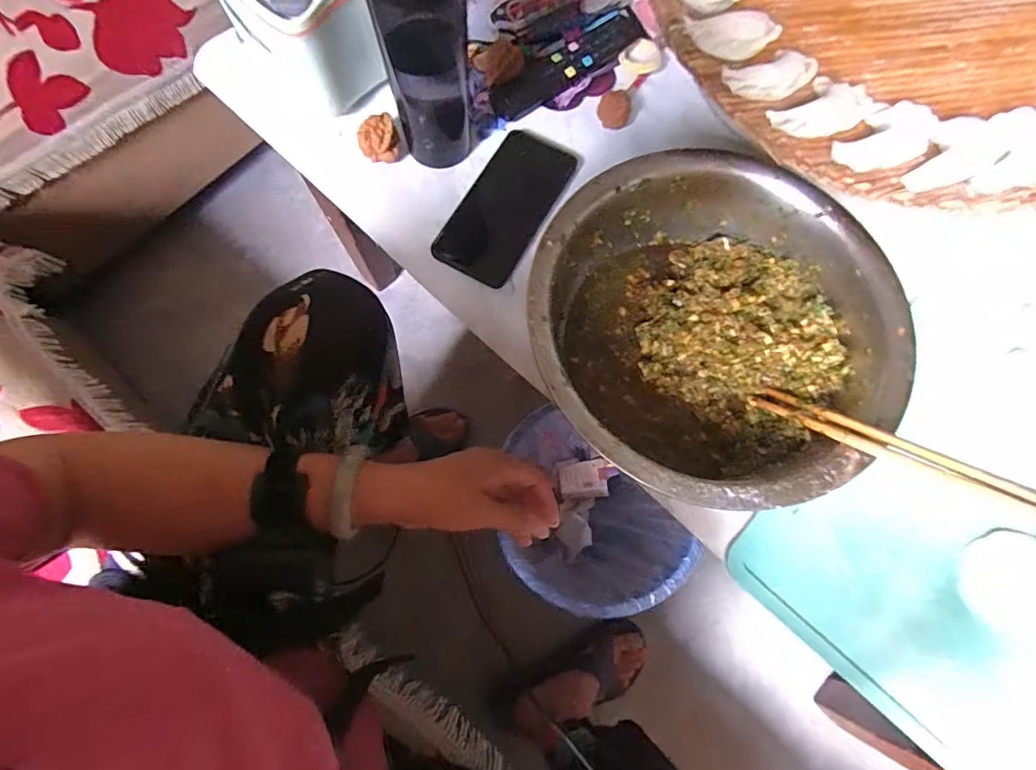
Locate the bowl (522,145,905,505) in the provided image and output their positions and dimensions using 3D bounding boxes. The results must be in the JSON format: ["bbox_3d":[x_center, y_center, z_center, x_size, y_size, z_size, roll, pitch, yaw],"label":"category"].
[{"bbox_3d":[0.143,-0.041,0.381,0.259,0.087,0.257,-1,74,-2],"label":"bowl"}]

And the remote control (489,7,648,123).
[{"bbox_3d":[0.049,-0.340,0.517,0.178,0.012,0.050,-35,78,-11],"label":"remote control"}]

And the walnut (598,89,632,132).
[{"bbox_3d":[0.097,-0.275,0.491,0.032,0.025,0.028,14,74,2],"label":"walnut"}]

